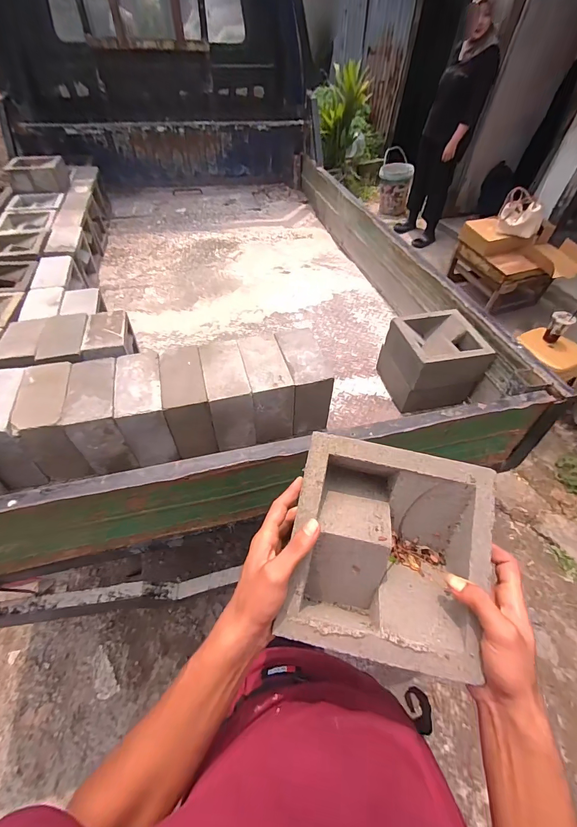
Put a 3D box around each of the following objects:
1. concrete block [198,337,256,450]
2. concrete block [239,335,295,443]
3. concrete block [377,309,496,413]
[{"bbox_3d":[-0.161,-0.052,0.916,0.102,0.185,0.208,-11,53,-11],"label":"concrete block"},{"bbox_3d":[-0.063,-0.075,0.938,0.107,0.179,0.223,-10,53,-11],"label":"concrete block"},{"bbox_3d":[0.407,-0.154,1.023,0.209,0.202,0.205,-10,53,-10],"label":"concrete block"}]

